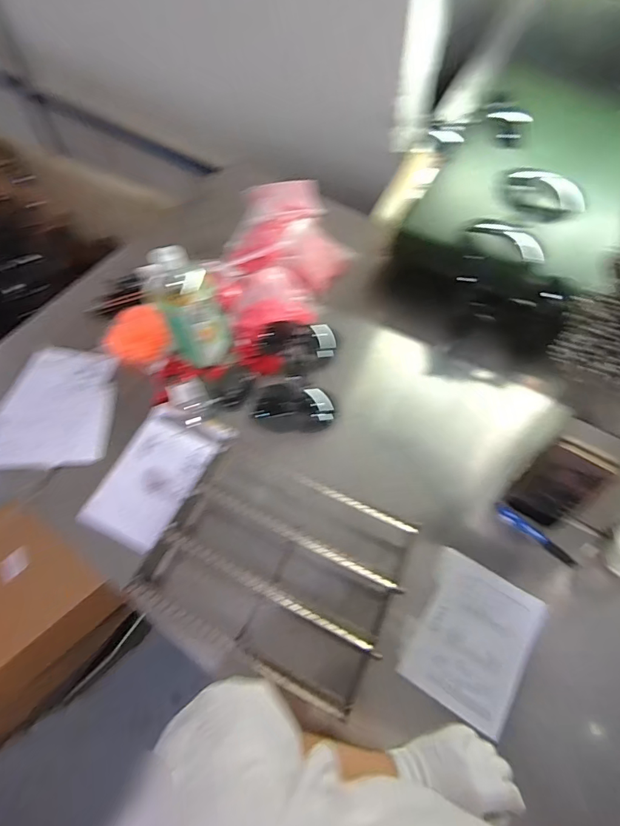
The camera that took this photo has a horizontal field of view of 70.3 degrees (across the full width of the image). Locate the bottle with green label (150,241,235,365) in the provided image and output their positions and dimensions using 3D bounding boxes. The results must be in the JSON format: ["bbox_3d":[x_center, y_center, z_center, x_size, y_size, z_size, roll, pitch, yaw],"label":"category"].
[{"bbox_3d":[-0.189,-0.165,0.698,0.098,0.203,0.077,-23,64,-11],"label":"bottle with green label"}]

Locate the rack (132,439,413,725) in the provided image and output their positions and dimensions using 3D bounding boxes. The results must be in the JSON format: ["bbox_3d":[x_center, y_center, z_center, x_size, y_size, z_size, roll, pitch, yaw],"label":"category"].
[{"bbox_3d":[-0.040,0.202,0.585,0.309,0.067,0.269,25,65,14],"label":"rack"}]

